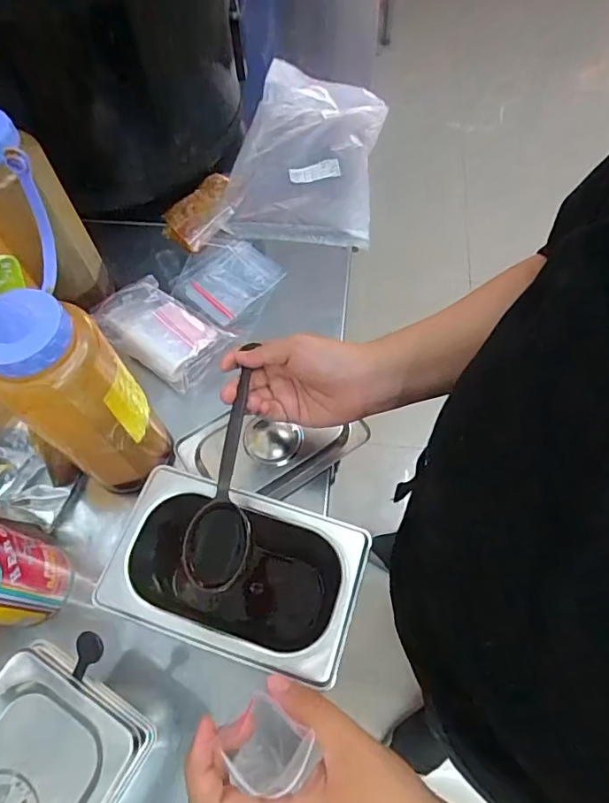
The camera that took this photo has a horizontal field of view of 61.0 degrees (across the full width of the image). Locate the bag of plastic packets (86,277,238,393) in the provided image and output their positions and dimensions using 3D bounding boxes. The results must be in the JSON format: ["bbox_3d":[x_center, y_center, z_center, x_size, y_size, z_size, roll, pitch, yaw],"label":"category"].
[{"bbox_3d":[-0.160,-0.081,0.564,0.143,0.028,0.084,34,68,17],"label":"bag of plastic packets"}]

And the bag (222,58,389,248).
[{"bbox_3d":[0.008,-0.340,0.690,0.178,0.035,0.311,8,63,6],"label":"bag"}]

